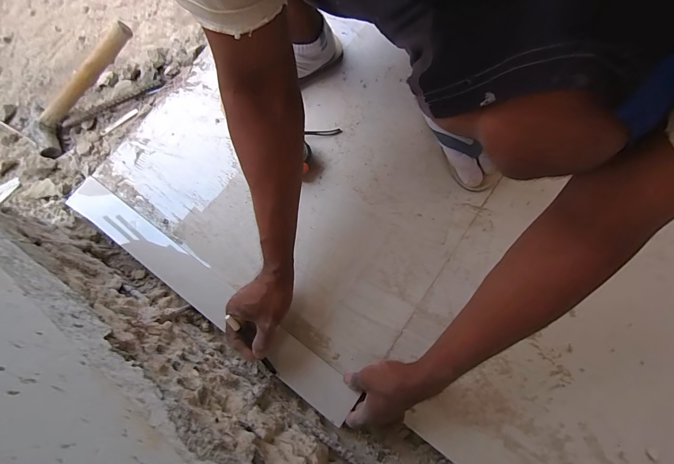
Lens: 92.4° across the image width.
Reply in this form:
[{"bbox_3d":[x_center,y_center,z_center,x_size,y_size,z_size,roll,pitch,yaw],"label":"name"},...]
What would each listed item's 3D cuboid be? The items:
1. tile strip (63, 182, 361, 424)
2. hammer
[{"bbox_3d":[-0.221,0.088,0.523,0.590,0.014,0.060,35,78,11],"label":"tile strip"},{"bbox_3d":[-0.483,-0.270,0.614,0.299,0.037,0.092,-39,75,16],"label":"hammer"}]

